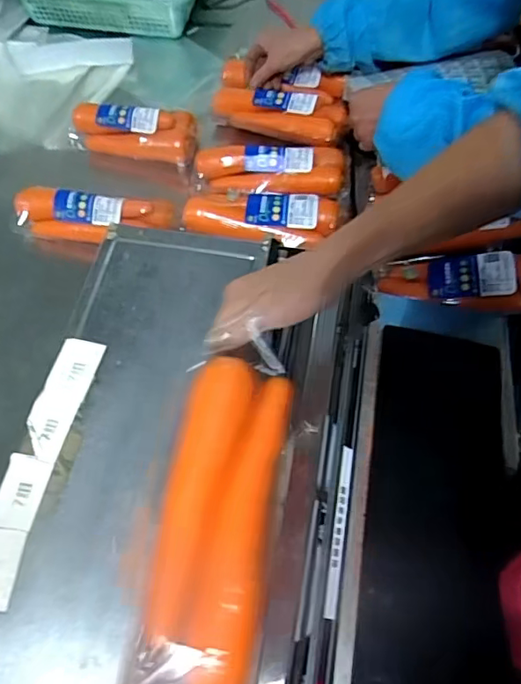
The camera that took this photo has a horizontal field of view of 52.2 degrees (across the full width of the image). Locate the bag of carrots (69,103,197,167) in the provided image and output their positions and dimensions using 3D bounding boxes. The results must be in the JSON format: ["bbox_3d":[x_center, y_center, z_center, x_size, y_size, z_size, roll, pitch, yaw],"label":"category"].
[{"bbox_3d":[-0.197,-0.329,0.831,0.192,0.062,0.076,6,61,5],"label":"bag of carrots"}]

